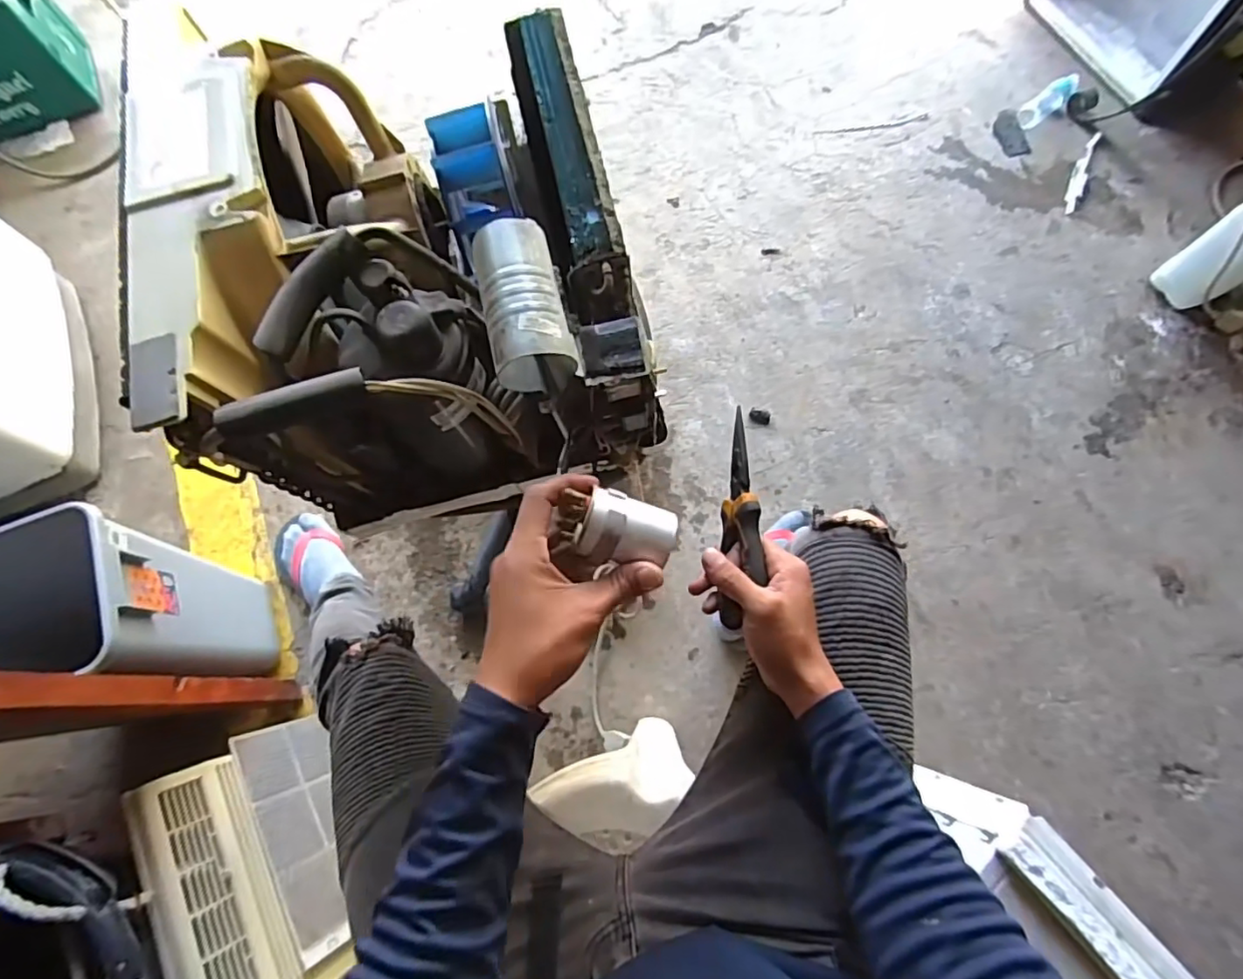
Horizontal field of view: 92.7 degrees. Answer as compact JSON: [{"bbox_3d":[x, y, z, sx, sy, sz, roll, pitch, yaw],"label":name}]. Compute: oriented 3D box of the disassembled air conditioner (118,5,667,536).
[{"bbox_3d":[-0.182,-0.203,0.564,0.355,0.276,0.375,-12,71,-4],"label":"disassembled air conditioner"}]

